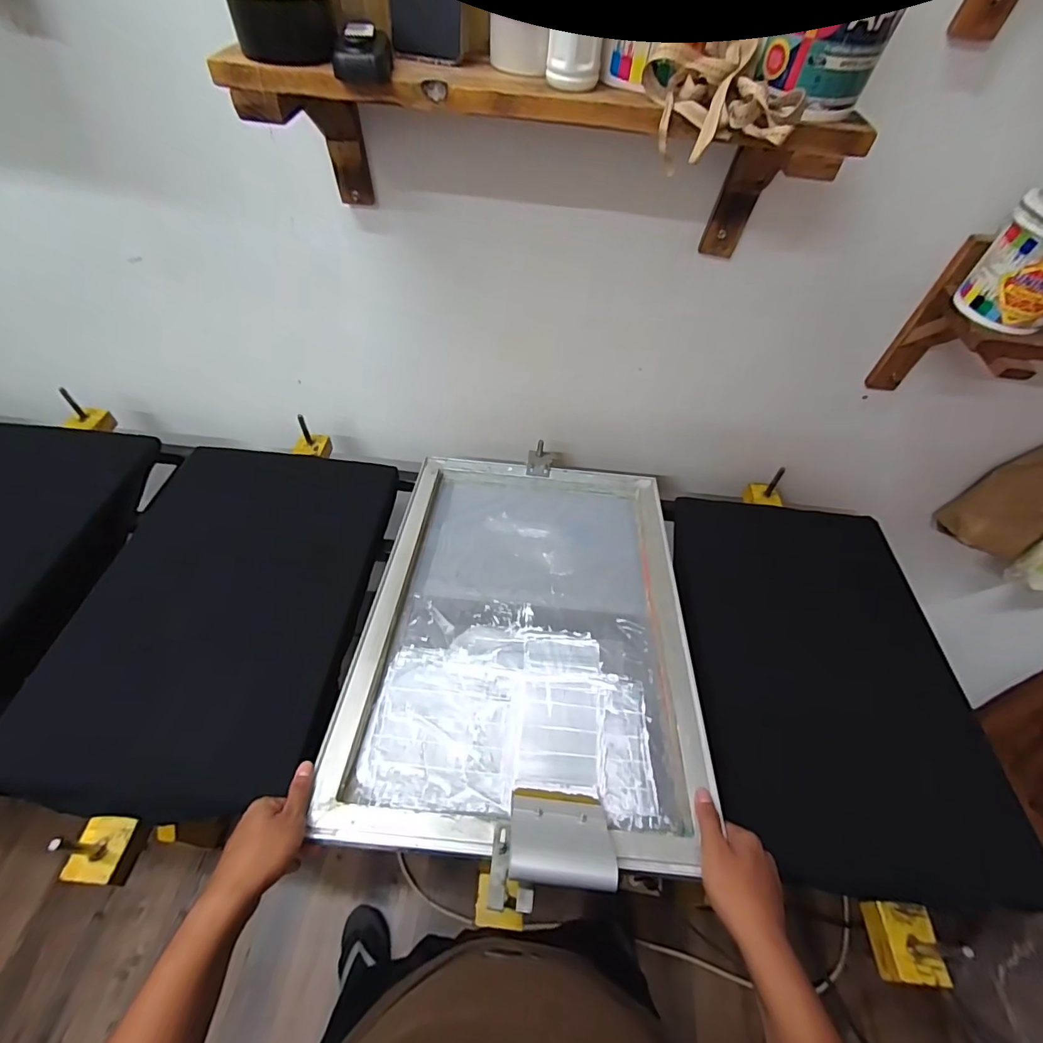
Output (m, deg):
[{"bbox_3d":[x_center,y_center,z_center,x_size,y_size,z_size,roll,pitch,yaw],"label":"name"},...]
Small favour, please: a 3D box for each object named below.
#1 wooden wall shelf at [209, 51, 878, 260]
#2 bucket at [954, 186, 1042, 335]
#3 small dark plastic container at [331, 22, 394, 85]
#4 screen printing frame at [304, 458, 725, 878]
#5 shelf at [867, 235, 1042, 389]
[{"bbox_3d":[0.021,-0.432,0.606,0.635,0.194,0.222,8,52,1],"label":"wooden wall shelf"},{"bbox_3d":[0.631,-0.315,0.595,0.107,0.126,0.114,-35,63,-27],"label":"bucket"},{"bbox_3d":[-0.153,-0.454,0.474,0.055,0.034,0.063,-4,53,-8],"label":"small dark plastic container"},{"bbox_3d":[0.014,0.133,0.748,0.456,0.034,0.640,6,44,1],"label":"screen printing frame"},{"bbox_3d":[0.882,-0.200,0.718,0.598,0.217,0.247,12,53,4],"label":"shelf"}]

